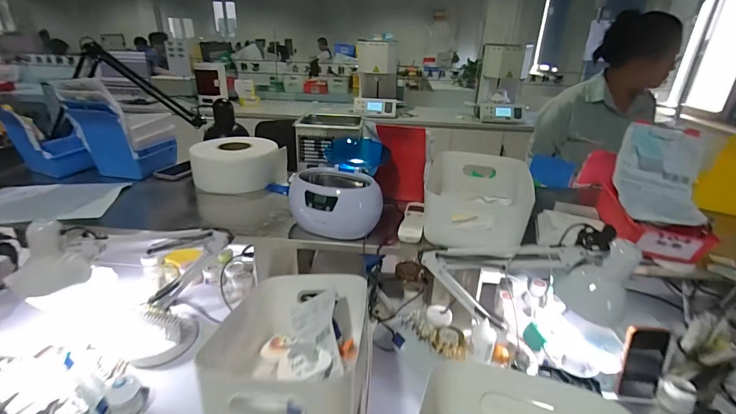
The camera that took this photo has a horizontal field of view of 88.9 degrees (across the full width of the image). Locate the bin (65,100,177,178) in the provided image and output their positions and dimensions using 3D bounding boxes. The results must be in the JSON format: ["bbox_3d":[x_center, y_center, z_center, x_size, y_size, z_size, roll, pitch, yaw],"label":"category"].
[{"bbox_3d":[-0.664,-0.188,1.033,0.152,0.211,0.185,9,27,14],"label":"bin"}]

